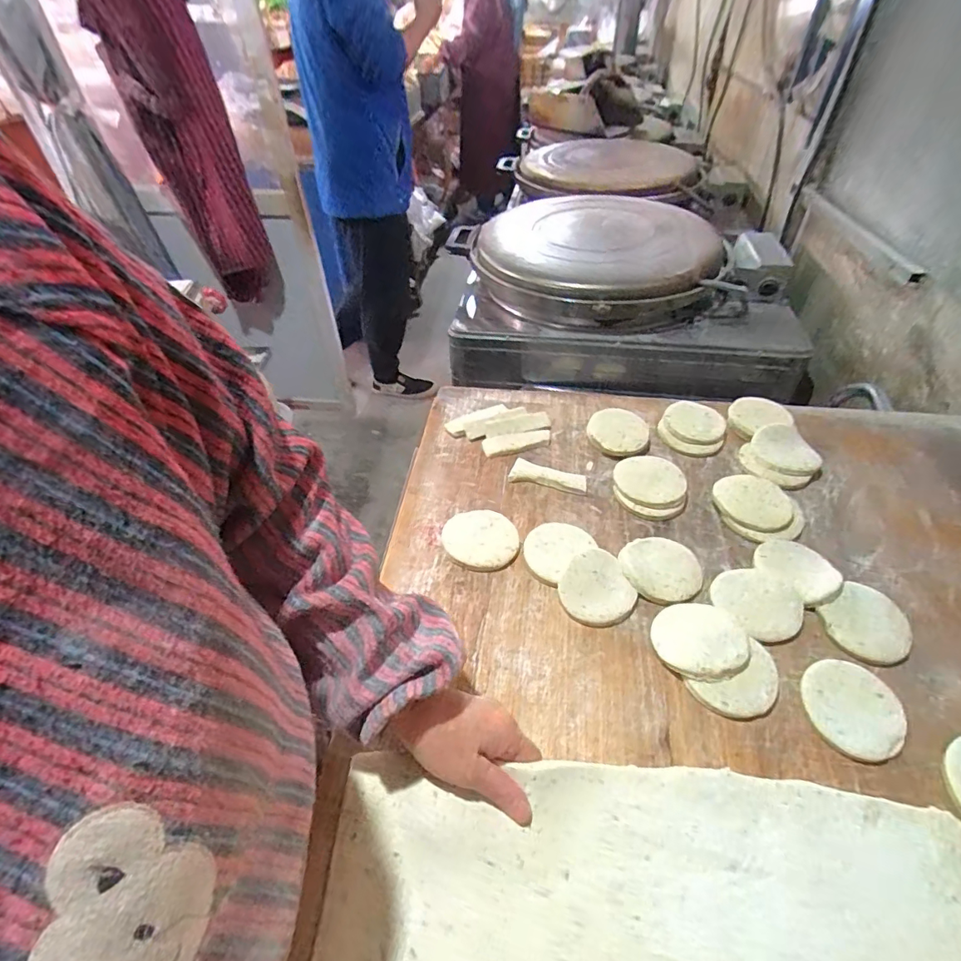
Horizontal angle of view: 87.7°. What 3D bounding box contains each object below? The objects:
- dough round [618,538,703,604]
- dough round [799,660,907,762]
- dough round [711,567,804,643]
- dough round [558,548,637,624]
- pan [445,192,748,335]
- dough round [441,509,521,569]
[{"bbox_3d":[0.182,0.087,0.501,0.079,0.007,0.072,-1,45,1],"label":"dough round"},{"bbox_3d":[0.304,0.185,0.408,0.074,0.012,0.071,-1,45,1],"label":"dough round"},{"bbox_3d":[0.261,0.112,0.470,0.069,0.007,0.075,-1,45,1],"label":"dough round"},{"bbox_3d":[0.114,0.103,0.484,0.073,0.012,0.067,-1,58,2],"label":"dough round"},{"bbox_3d":[0.271,-0.545,1.219,0.520,0.107,0.601,-27,50,-14],"label":"pan"},{"bbox_3d":[0.001,0.061,0.532,0.070,0.013,0.075,-1,45,1],"label":"dough round"}]

